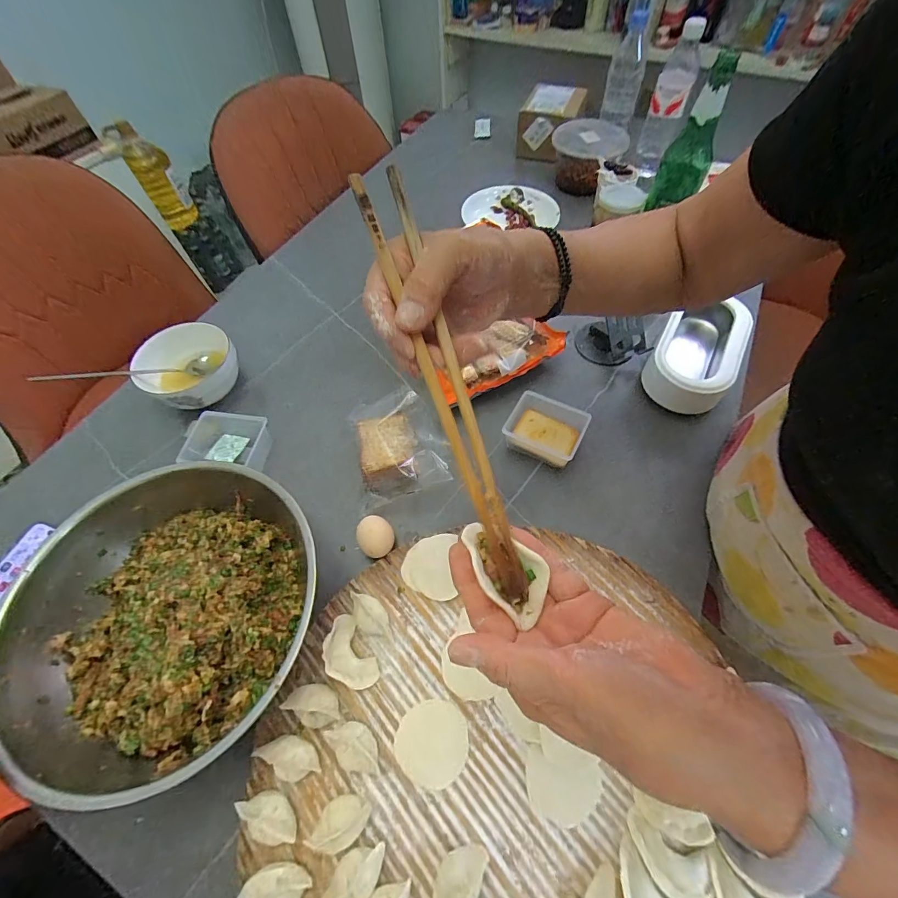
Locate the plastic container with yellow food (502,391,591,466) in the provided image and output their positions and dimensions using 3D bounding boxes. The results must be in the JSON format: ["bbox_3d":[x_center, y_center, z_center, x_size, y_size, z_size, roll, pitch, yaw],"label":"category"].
[{"bbox_3d":[0.119,-0.021,0.502,0.088,0.046,0.076,25,63,17],"label":"plastic container with yellow food"}]

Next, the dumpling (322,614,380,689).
[{"bbox_3d":[-0.097,0.193,0.381,0.038,0.025,0.067,-31,62,-15],"label":"dumpling"}]

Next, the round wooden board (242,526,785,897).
[{"bbox_3d":[0.036,0.271,0.333,0.379,0.035,0.402,-1,58,2],"label":"round wooden board"}]

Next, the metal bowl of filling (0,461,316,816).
[{"bbox_3d":[-0.251,0.151,0.377,0.258,0.086,0.256,-1,58,2],"label":"metal bowl of filling"}]

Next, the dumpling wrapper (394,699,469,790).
[{"bbox_3d":[-0.014,0.256,0.351,0.061,0.004,0.060,-10,58,-3],"label":"dumpling wrapper"}]

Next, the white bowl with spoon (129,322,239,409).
[{"bbox_3d":[-0.360,-0.110,0.565,0.124,0.066,0.126,-1,58,2],"label":"white bowl with spoon"}]

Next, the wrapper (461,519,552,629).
[{"bbox_3d":[0.032,0.066,0.229,0.035,0.019,0.059,-28,61,-14],"label":"wrapper"}]

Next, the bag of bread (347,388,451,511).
[{"bbox_3d":[-0.065,-0.013,0.497,0.106,0.043,0.149,-13,58,-5],"label":"bag of bread"}]

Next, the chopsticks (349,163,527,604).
[{"bbox_3d":[-0.002,-0.042,0.230,0.027,0.017,0.257,-19,86,-8],"label":"chopsticks"}]

